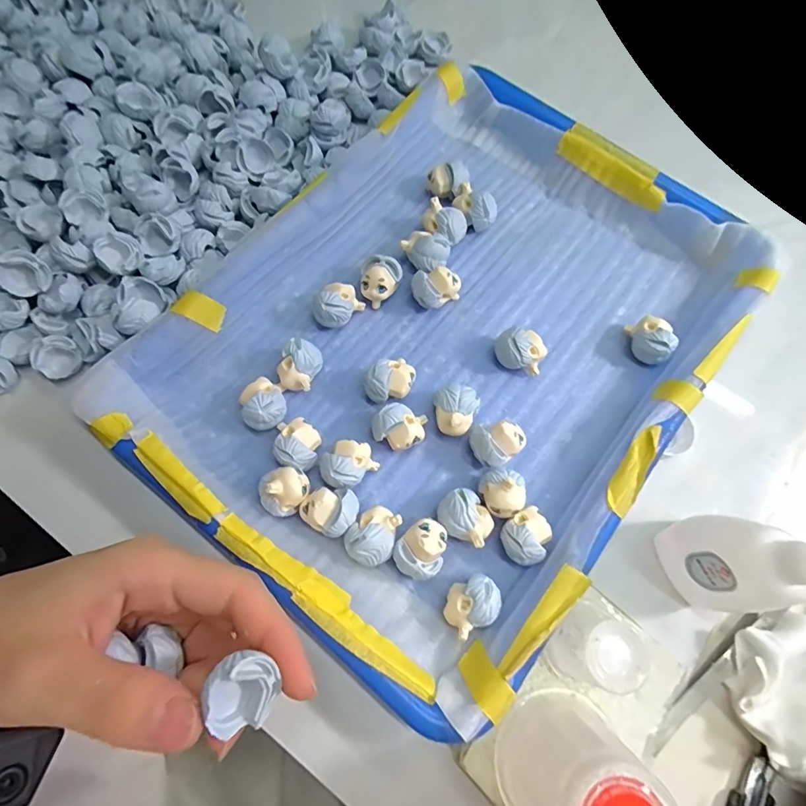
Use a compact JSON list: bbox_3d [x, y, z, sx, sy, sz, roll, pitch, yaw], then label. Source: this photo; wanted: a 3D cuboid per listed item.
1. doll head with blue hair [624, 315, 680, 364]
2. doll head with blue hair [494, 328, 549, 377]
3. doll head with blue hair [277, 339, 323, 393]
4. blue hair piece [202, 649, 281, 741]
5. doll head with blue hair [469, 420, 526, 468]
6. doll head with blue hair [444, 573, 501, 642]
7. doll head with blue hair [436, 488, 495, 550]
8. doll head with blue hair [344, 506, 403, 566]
[{"bbox_3d":[0.147,-0.037,0.273,0.022,0.021,0.025,-4,71,-3],"label":"doll head with blue hair"},{"bbox_3d":[0.067,-0.030,0.265,0.027,0.023,0.020,14,71,3],"label":"doll head with blue hair"},{"bbox_3d":[-0.057,-0.019,0.258,0.018,0.023,0.027,22,72,6],"label":"doll head with blue hair"},{"bbox_3d":[-0.050,0.091,0.145,0.019,0.019,0.023,-8,71,-3],"label":"blue hair piece"},{"bbox_3d":[0.050,0.022,0.249,0.026,0.022,0.023,-32,75,-11],"label":"doll head with blue hair"},{"bbox_3d":[0.033,0.097,0.223,0.027,0.022,0.023,-24,73,-9],"label":"doll head with blue hair"},{"bbox_3d":[0.032,0.059,0.236,0.022,0.022,0.028,-37,76,-13],"label":"doll head with blue hair"},{"bbox_3d":[-0.014,0.067,0.231,0.023,0.022,0.029,43,75,12],"label":"doll head with blue hair"}]

